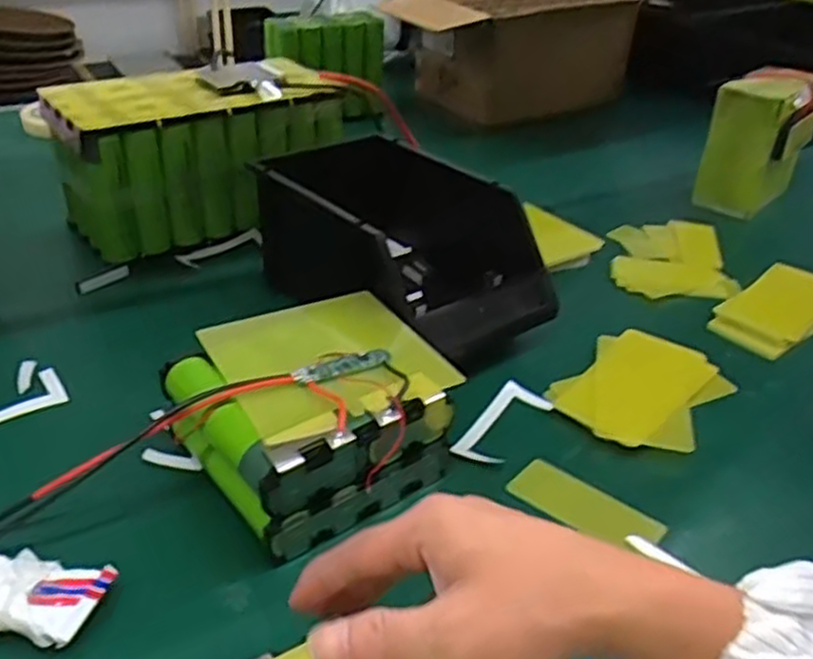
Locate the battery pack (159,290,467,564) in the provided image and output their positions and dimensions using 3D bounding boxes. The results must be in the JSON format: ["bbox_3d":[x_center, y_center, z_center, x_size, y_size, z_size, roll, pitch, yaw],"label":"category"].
[{"bbox_3d":[-0.063,0.049,0.513,0.165,0.076,0.160,-20,40,-30],"label":"battery pack"}]

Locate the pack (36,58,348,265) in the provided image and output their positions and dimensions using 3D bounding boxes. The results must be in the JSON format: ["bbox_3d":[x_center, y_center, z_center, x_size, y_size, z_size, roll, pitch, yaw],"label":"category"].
[{"bbox_3d":[-0.212,-0.184,0.794,0.269,0.140,0.114,-18,39,-29],"label":"pack"}]

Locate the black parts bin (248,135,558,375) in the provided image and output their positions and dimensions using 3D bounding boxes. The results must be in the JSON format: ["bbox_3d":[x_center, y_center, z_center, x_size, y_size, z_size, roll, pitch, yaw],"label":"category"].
[{"bbox_3d":[-0.031,-0.085,0.679,0.150,0.113,0.323,-26,44,-37],"label":"black parts bin"}]

